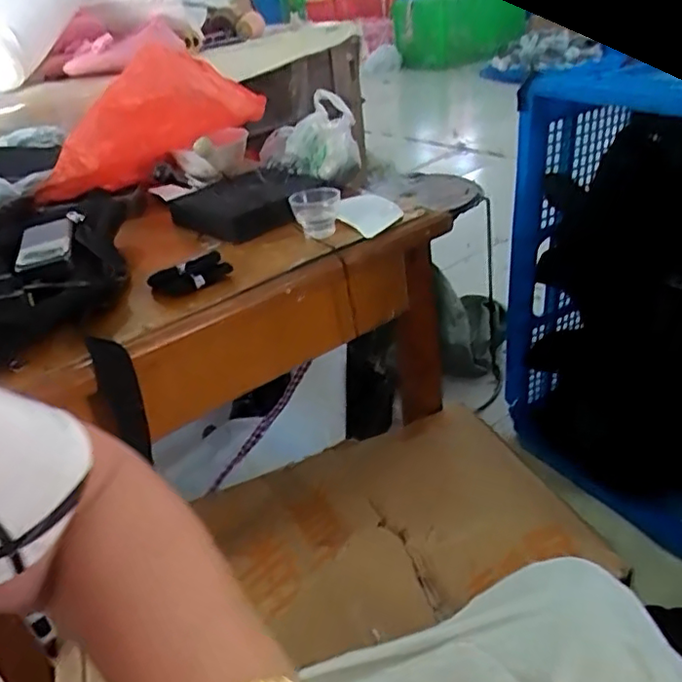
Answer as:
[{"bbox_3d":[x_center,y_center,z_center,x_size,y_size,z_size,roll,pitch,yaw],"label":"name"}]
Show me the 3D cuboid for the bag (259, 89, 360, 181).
[{"bbox_3d":[-0.044,-0.261,0.800,0.126,0.094,0.102,-8,31,0],"label":"bag"}]

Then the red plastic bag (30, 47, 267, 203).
[{"bbox_3d":[-0.279,-0.295,0.846,0.322,0.138,0.141,-32,35,-3],"label":"red plastic bag"}]

